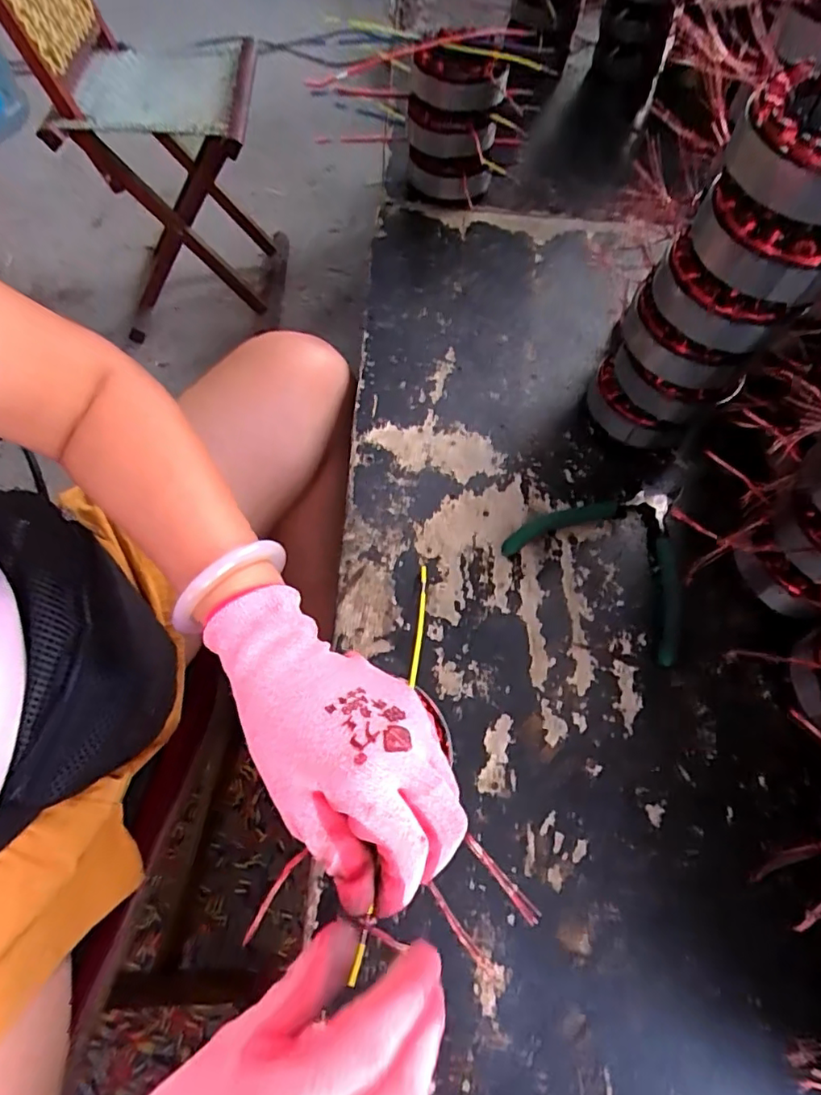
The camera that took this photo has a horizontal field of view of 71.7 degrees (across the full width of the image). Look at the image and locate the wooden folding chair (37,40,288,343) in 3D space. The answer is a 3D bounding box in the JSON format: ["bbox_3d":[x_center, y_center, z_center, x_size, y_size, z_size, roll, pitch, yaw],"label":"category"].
[{"bbox_3d":[-0.473,-0.752,1.234,0.332,0.453,0.379,-5,62,-4],"label":"wooden folding chair"}]

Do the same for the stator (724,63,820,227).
[{"bbox_3d":[0.211,-0.205,0.287,0.082,0.037,0.089,30,64,14],"label":"stator"}]

